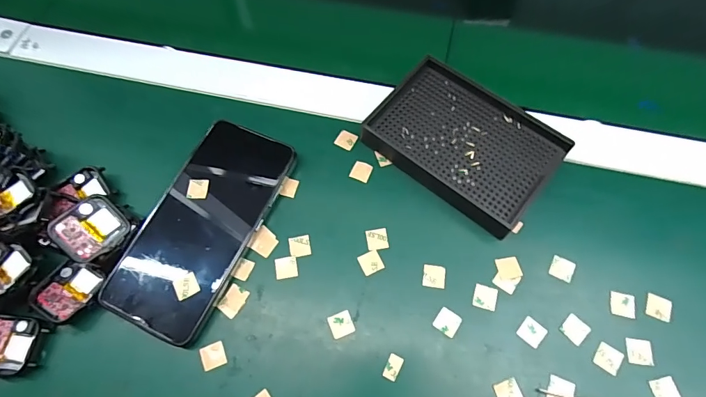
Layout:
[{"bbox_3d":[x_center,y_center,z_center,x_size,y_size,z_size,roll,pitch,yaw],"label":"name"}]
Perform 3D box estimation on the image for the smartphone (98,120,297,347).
[{"bbox_3d":[-0.111,0.018,0.300,0.076,0.009,0.160,24,71,8],"label":"smartphone"}]

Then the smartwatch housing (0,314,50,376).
[{"bbox_3d":[-0.235,0.100,0.275,0.046,0.012,0.036,7,67,5],"label":"smartwatch housing"}]

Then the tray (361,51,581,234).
[{"bbox_3d":[0.088,-0.045,0.320,0.138,0.023,0.097,34,72,15],"label":"tray"}]

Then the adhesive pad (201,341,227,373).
[{"bbox_3d":[-0.095,0.106,0.271,0.016,0.004,0.015,-22,68,-7],"label":"adhesive pad"}]

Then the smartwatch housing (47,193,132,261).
[{"bbox_3d":[-0.186,0.021,0.285,0.038,0.005,0.044,49,58,-19],"label":"smartwatch housing"}]

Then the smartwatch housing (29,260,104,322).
[{"bbox_3d":[-0.201,0.066,0.286,0.031,0.014,0.040,25,70,12],"label":"smartwatch housing"}]

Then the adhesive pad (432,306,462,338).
[{"bbox_3d":[0.065,0.084,0.274,0.016,0.004,0.016,33,72,15],"label":"adhesive pad"}]

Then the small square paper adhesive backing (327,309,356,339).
[{"bbox_3d":[-0.008,0.086,0.276,0.016,0.004,0.016,-22,68,-7],"label":"small square paper adhesive backing"}]

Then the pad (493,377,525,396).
[{"bbox_3d":[0.100,0.124,0.255,0.016,0.004,0.016,-20,67,-6],"label":"pad"}]

